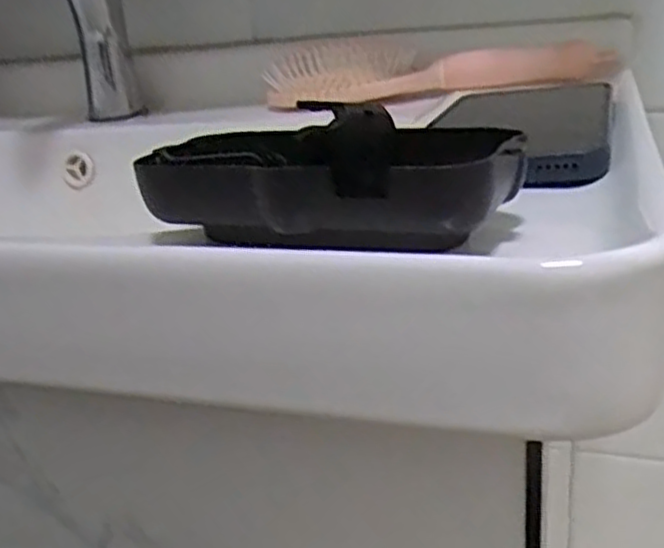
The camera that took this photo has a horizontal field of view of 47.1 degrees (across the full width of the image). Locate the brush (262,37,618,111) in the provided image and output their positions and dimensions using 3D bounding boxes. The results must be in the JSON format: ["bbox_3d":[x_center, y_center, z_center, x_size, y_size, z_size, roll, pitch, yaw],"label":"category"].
[{"bbox_3d":[0.073,-0.148,0.550,0.240,0.041,0.065,-5,20,0],"label":"brush"}]

